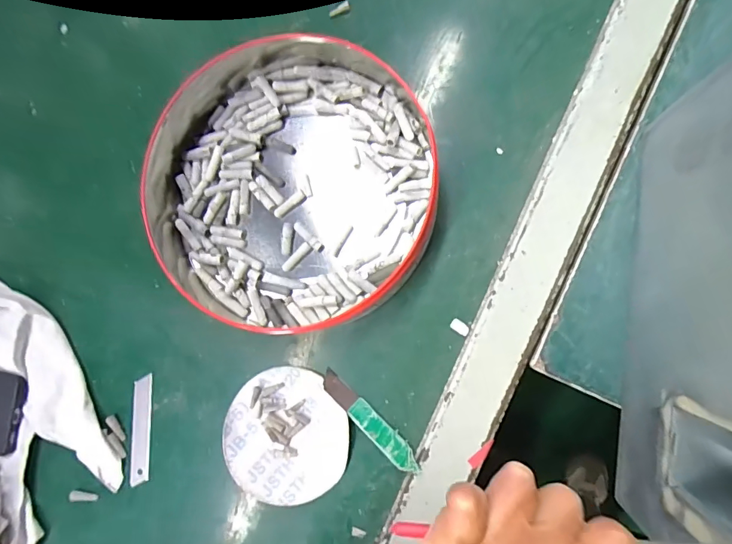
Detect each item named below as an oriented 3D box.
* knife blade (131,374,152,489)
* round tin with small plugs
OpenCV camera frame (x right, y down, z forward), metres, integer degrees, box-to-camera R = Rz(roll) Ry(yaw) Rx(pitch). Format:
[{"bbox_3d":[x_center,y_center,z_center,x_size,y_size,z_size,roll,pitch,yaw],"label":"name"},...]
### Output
[{"bbox_3d":[-0.216,0.152,0.435,0.020,0.004,0.103,1,87,8],"label":"knife blade"},{"bbox_3d":[-0.073,-0.085,0.399,0.257,0.050,0.260,-5,86,8],"label":"round tin with small plugs"}]

